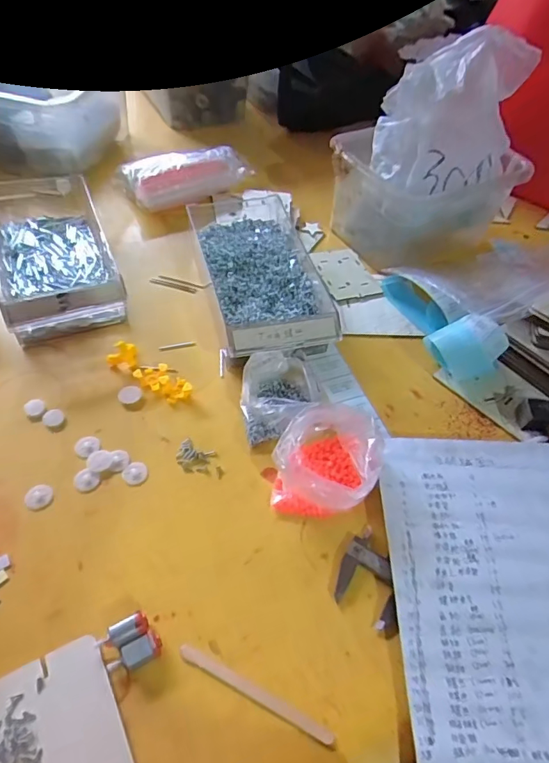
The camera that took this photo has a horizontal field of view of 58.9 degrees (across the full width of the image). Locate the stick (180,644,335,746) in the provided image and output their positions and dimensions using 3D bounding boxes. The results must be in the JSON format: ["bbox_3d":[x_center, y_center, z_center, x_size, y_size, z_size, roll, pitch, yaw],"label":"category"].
[{"bbox_3d":[-0.014,0.220,0.343,0.120,0.004,0.009,24,53,12],"label":"stick"}]

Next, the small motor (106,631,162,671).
[{"bbox_3d":[-0.099,0.195,0.346,0.037,0.013,0.017,-21,57,-22],"label":"small motor"}]

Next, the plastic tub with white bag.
[{"bbox_3d":[0.200,-0.294,0.629,0.217,0.235,0.161,-25,58,-24],"label":"plastic tub with white bag"}]

